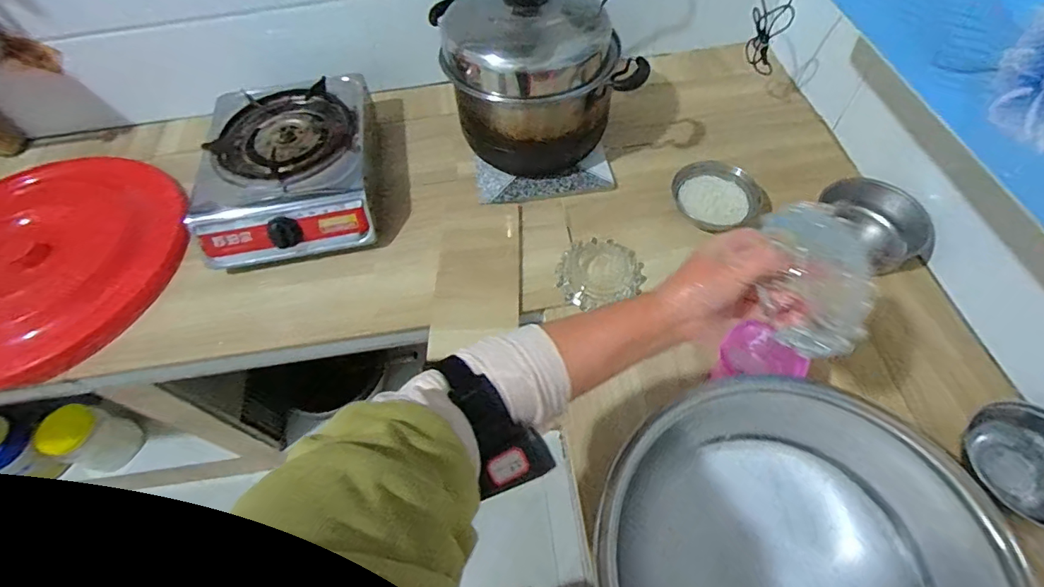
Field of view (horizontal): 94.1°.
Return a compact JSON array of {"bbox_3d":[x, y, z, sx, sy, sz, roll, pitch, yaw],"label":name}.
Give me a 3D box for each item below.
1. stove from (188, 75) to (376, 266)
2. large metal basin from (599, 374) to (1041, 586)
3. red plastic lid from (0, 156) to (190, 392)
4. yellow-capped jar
[{"bbox_3d":[-0.404,-0.223,0.858,0.283,0.102,0.347,-10,58,-1],"label":"stove"},{"bbox_3d":[0.271,0.286,0.501,0.369,0.123,0.350,-2,58,3],"label":"large metal basin"},{"bbox_3d":[-0.863,-0.050,0.832,0.482,0.078,0.524,-3,60,6],"label":"red plastic lid"},{"bbox_3d":[-1.034,0.346,1.169,0.141,0.163,0.124,9,60,10],"label":"yellow-capped jar"}]

